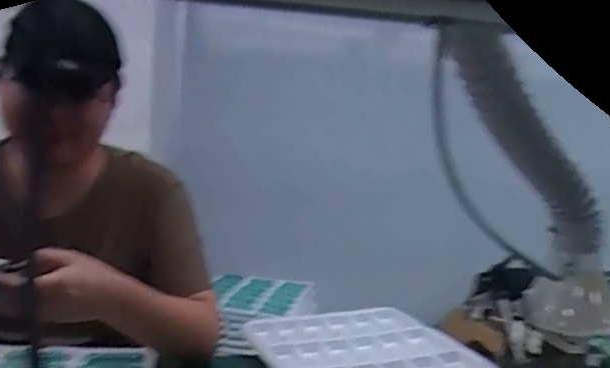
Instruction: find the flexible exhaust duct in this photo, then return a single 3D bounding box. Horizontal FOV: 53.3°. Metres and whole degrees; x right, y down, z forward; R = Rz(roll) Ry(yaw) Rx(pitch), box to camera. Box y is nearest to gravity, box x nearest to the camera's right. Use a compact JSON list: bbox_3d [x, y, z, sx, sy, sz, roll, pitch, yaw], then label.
[{"bbox_3d":[0.313,-0.047,0.852,0.451,0.085,0.072,49,-18,-27],"label":"flexible exhaust duct"}]

